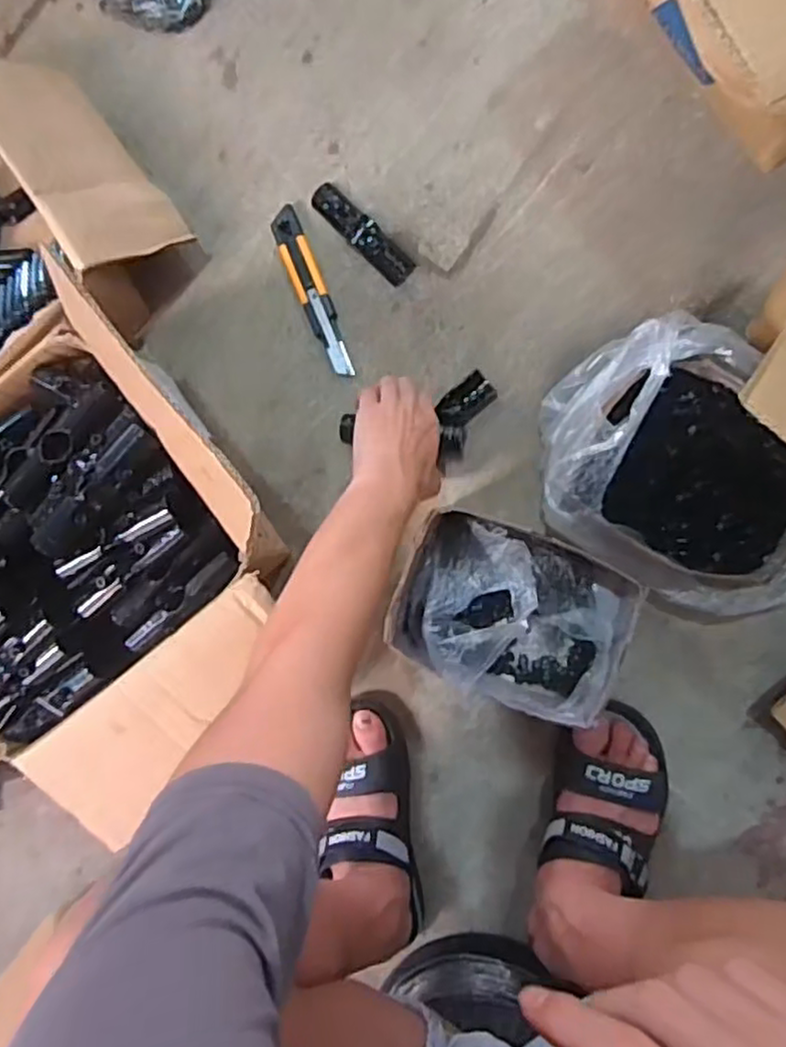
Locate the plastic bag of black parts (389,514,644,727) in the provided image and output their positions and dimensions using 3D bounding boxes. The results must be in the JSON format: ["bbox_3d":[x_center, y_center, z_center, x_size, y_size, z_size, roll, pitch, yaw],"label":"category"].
[{"bbox_3d":[0.112,0.085,0.678,0.205,0.114,0.148,20,94,9],"label":"plastic bag of black parts"}]

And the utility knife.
[{"bbox_3d":[-0.084,-0.241,0.746,0.034,0.012,0.184,-21,88,9],"label":"utility knife"}]

